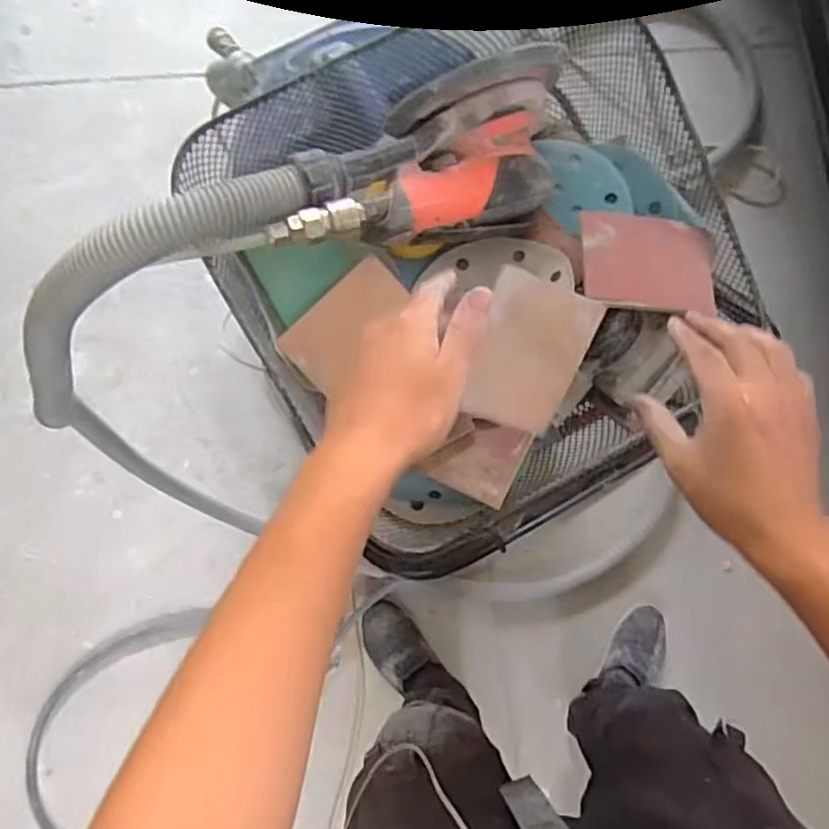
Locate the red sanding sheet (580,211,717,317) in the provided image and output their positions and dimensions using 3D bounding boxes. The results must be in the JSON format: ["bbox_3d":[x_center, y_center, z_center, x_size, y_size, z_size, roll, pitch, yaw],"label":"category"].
[{"bbox_3d":[0.174,-0.116,0.514,0.100,0.013,0.093,10,60,2],"label":"red sanding sheet"}]

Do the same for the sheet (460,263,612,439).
[{"bbox_3d":[0.077,-0.041,0.477,0.072,0.004,0.102,22,103,2],"label":"sheet"}]

